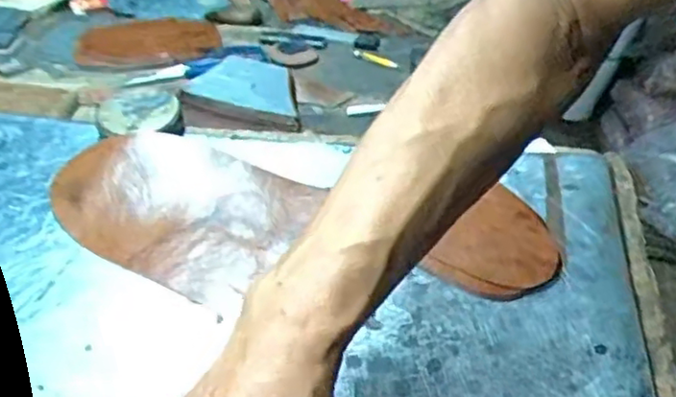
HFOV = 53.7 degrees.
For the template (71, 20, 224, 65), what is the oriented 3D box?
[{"bbox_3d":[-0.230,-0.199,0.822,0.157,0.015,0.127,-3,37,-2],"label":"template"}]

